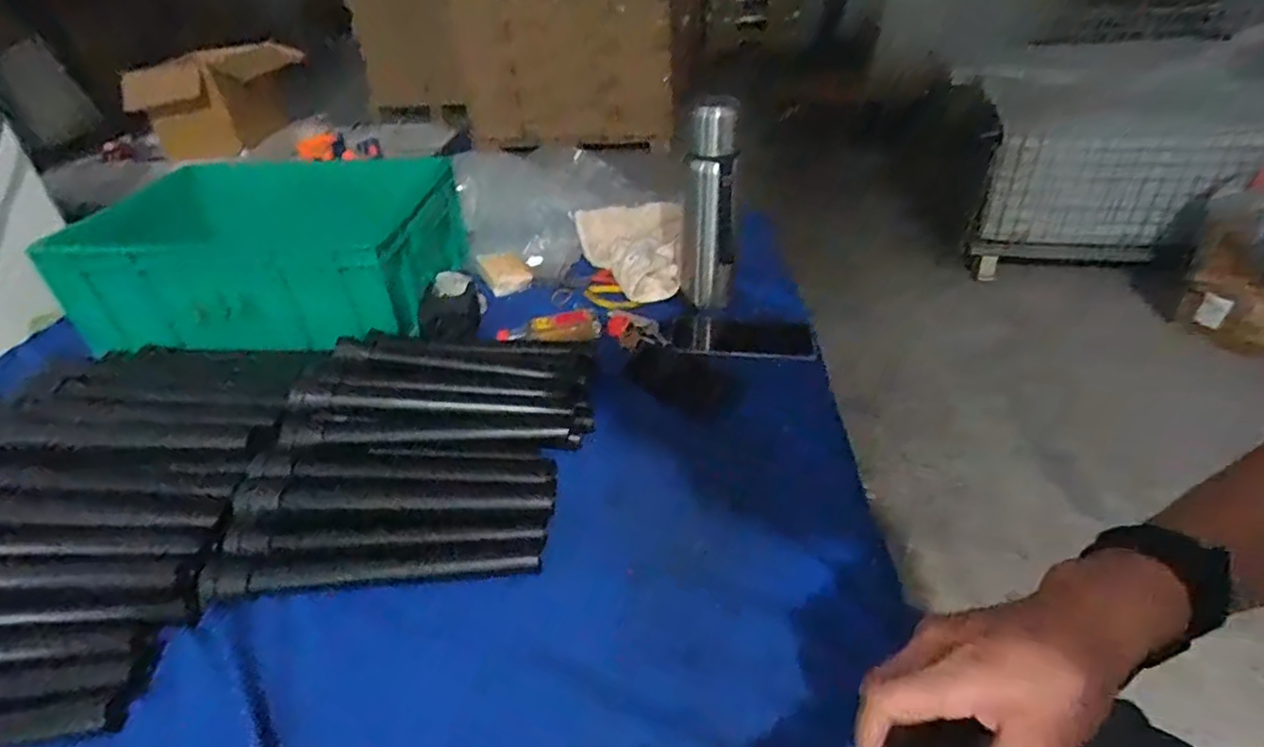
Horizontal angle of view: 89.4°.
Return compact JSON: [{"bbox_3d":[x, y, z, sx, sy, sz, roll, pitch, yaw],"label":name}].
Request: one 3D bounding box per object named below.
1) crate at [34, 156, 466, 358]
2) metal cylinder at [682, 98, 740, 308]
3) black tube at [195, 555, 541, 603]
[{"bbox_3d":[-0.452,-0.172,0.852,0.404,0.124,0.322,1,34,5],"label":"crate"},{"bbox_3d":[0.093,-0.194,0.765,0.059,0.233,0.056,0,34,3],"label":"metal cylinder"},{"bbox_3d":[-0.198,0.151,0.490,0.248,0.021,0.026,-5,34,-4],"label":"black tube"}]

